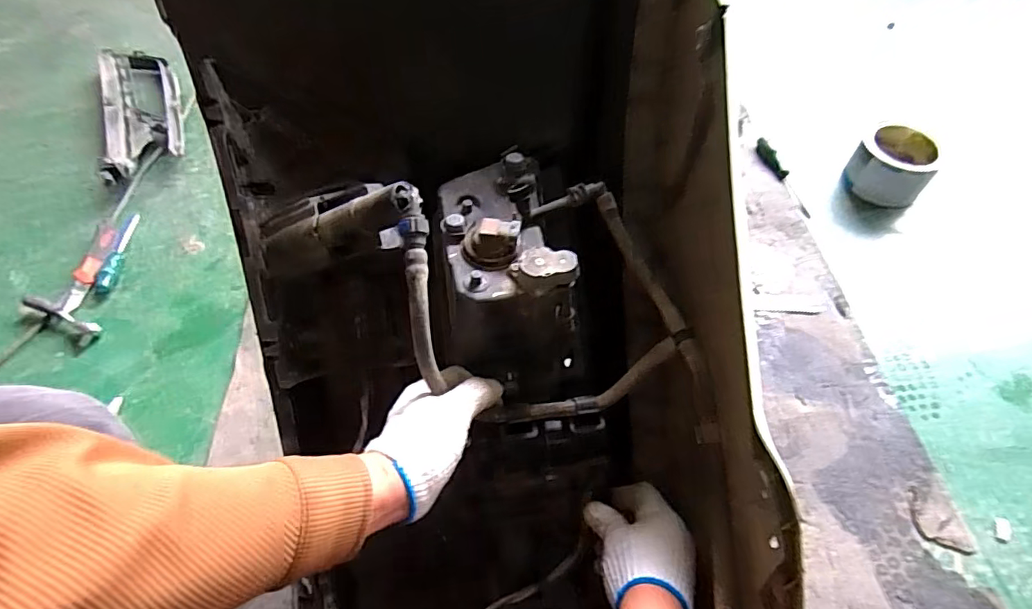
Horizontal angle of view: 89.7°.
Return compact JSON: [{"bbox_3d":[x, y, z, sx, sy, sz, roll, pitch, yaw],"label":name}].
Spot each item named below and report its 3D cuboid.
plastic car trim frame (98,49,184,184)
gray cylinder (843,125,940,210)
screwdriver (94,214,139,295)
[{"bbox_3d":[-0.797,-0.417,1.104,0.146,0.057,0.476,-21,58,-14],"label":"plastic car trim frame"},{"bbox_3d":[0.680,-0.250,0.946,0.124,0.084,0.139,30,60,19],"label":"gray cylinder"},{"bbox_3d":[-0.684,-0.091,0.890,0.028,0.027,0.179,-8,56,-6],"label":"screwdriver"}]

